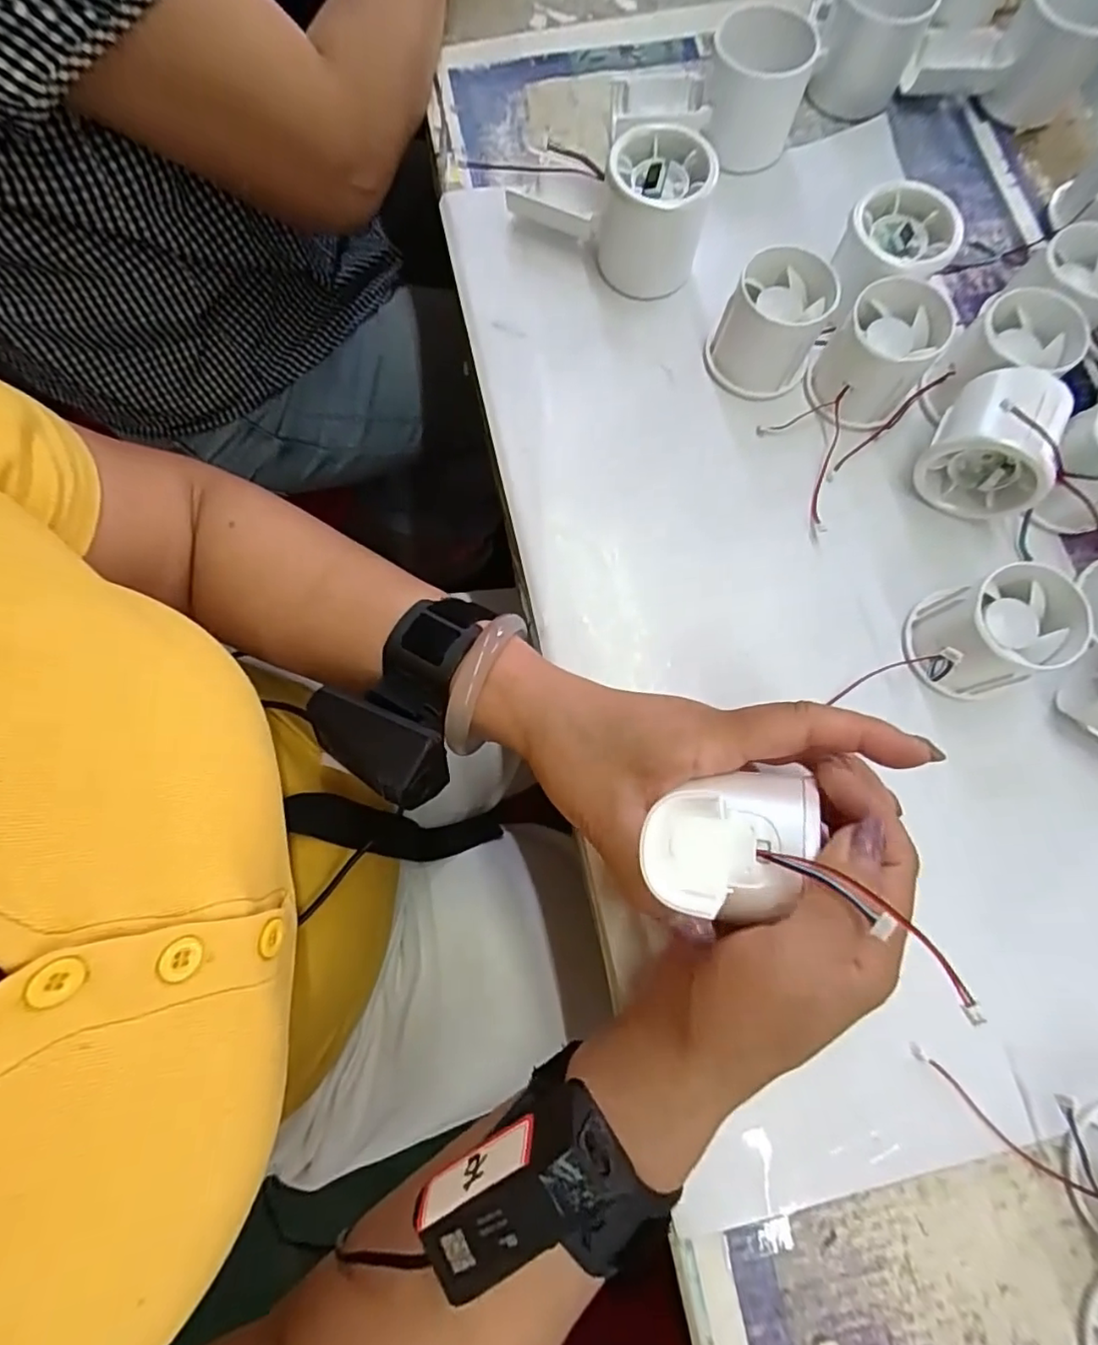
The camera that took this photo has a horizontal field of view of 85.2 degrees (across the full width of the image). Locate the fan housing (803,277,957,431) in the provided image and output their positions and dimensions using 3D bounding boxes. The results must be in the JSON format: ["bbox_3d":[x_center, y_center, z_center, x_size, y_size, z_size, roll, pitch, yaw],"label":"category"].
[{"bbox_3d":[0.175,-0.170,0.321,0.054,0.048,0.056,0,77,-2],"label":"fan housing"}]

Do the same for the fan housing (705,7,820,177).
[{"bbox_3d":[0.123,-0.349,0.360,0.058,0.055,0.047,17,77,2],"label":"fan housing"}]

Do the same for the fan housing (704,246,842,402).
[{"bbox_3d":[0.121,-0.191,0.327,0.054,0.048,0.053,0,77,-2],"label":"fan housing"}]

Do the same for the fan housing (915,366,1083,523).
[{"bbox_3d":[0.229,-0.120,0.304,0.056,0.062,0.056,29,78,5],"label":"fan housing"}]

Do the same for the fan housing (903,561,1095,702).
[{"bbox_3d":[0.212,-0.019,0.288,0.066,0.045,0.055,-17,78,-6],"label":"fan housing"}]

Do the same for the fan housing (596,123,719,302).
[{"bbox_3d":[0.058,-0.255,0.335,0.056,0.058,0.052,4,77,-1],"label":"fan housing"}]

